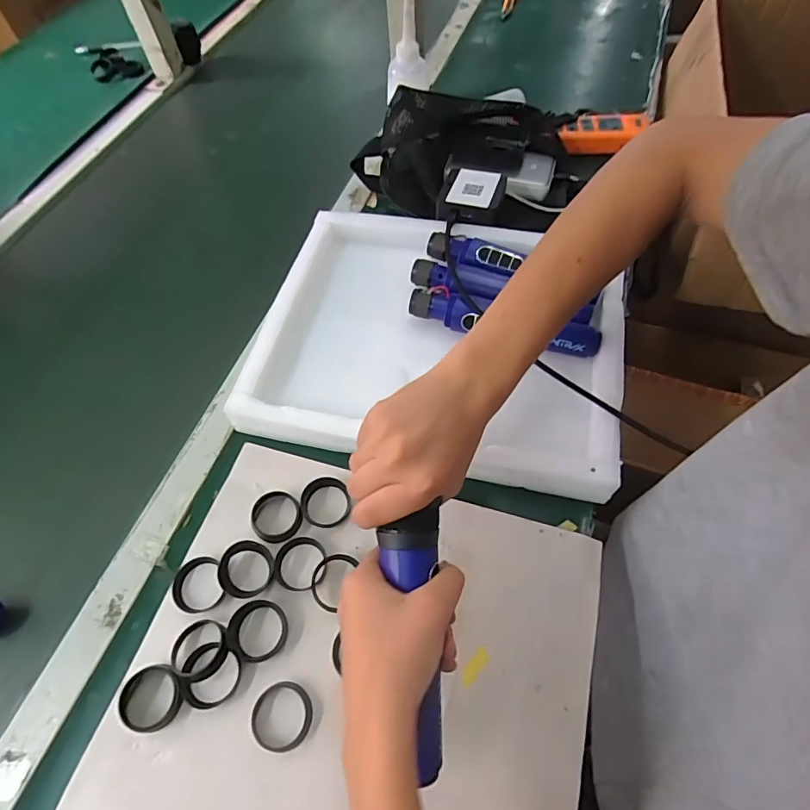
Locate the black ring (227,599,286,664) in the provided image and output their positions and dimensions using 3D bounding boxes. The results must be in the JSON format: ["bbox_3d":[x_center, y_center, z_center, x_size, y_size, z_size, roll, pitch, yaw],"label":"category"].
[{"bbox_3d":[-0.116,0.176,0.374,0.044,0.013,0.043,-1,58,2],"label":"black ring"}]

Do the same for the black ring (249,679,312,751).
[{"bbox_3d":[-0.090,0.228,0.352,0.044,0.007,0.043,-1,58,2],"label":"black ring"}]

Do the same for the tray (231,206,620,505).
[{"bbox_3d":[0.035,-0.066,0.490,0.348,0.056,0.274,12,59,10],"label":"tray"}]

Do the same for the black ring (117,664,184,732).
[{"bbox_3d":[-0.187,0.215,0.353,0.041,0.012,0.042,-1,58,2],"label":"black ring"}]

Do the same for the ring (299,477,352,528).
[{"bbox_3d":[-0.071,0.086,0.423,0.041,0.009,0.043,-1,58,2],"label":"ring"}]

